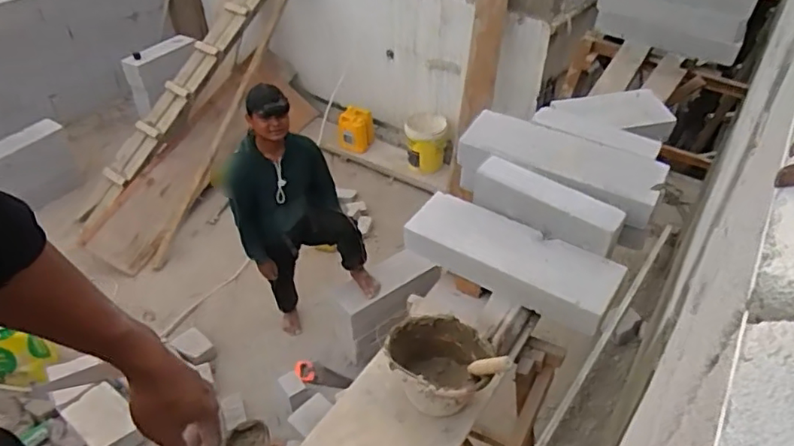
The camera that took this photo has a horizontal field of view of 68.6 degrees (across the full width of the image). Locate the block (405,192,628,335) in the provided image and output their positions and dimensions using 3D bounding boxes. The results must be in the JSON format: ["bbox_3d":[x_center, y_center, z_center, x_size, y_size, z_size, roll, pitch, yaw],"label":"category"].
[{"bbox_3d":[0.324,0.102,1.697,0.604,0.119,0.203,26,47,27],"label":"block"}]

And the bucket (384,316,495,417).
[{"bbox_3d":[0.108,0.364,1.444,0.222,0.154,0.226,0,40,0],"label":"bucket"}]

